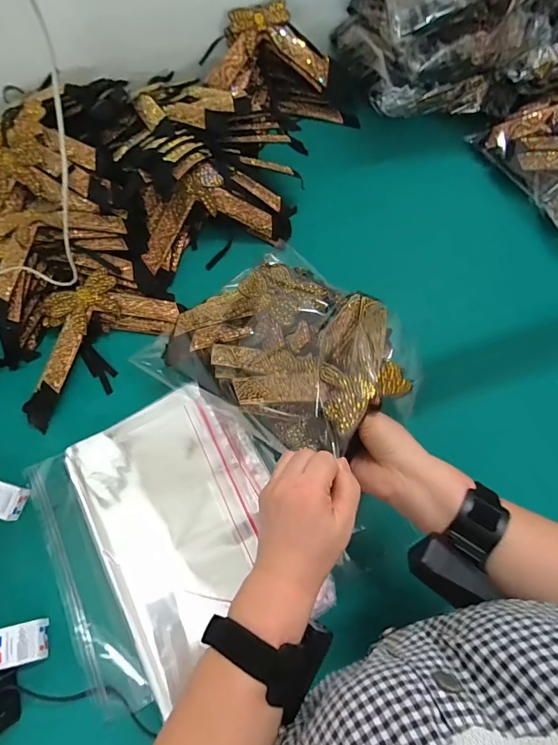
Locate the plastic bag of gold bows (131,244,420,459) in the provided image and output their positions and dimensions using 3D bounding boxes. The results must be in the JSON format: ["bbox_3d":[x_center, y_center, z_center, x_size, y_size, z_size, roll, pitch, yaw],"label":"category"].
[{"bbox_3d":[-0.006,-0.017,0.462,0.246,0.064,0.290,-35,45,-6],"label":"plastic bag of gold bows"}]

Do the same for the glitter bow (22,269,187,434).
[{"bbox_3d":[-0.271,-0.046,0.553,0.143,0.024,0.240,37,75,12],"label":"glitter bow"}]

